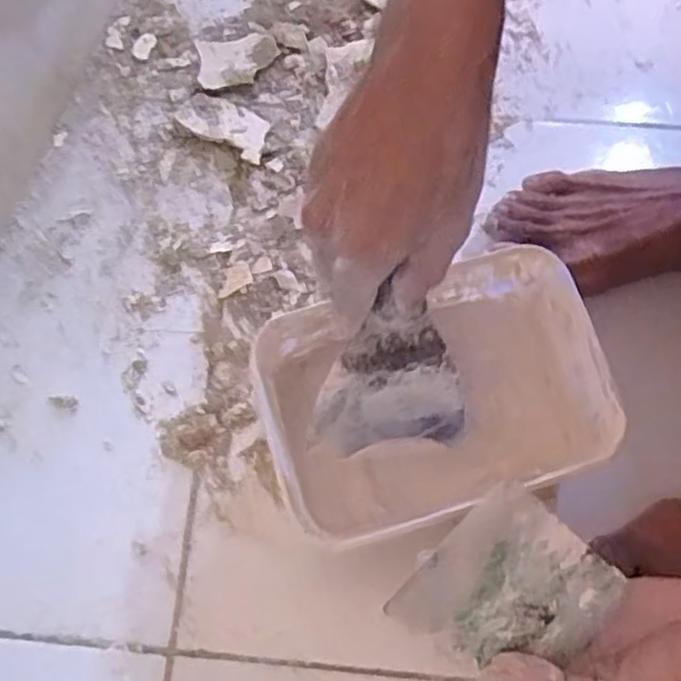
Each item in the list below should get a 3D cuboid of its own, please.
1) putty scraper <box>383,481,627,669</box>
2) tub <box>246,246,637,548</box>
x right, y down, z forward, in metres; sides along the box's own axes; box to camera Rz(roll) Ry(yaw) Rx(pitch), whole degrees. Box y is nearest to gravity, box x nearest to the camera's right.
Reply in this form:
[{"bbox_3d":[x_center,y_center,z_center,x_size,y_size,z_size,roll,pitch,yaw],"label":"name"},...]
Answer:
[{"bbox_3d":[0.078,0.111,0.308,0.100,0.006,0.073,38,91,-25],"label":"putty scraper"},{"bbox_3d":[0.058,0.034,0.425,0.189,0.076,0.134,-22,73,-6],"label":"tub"}]

